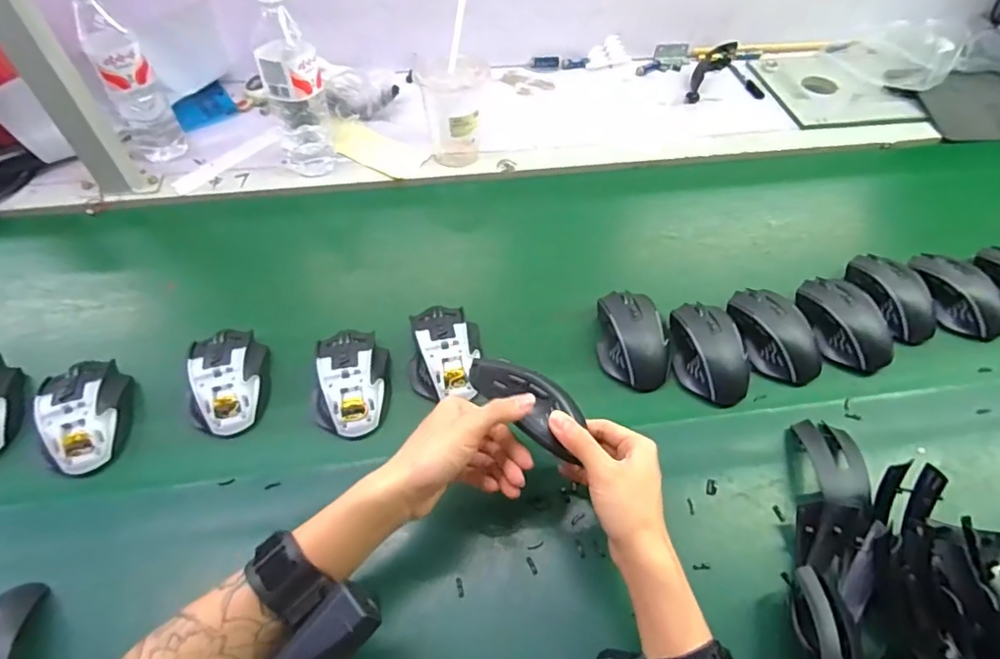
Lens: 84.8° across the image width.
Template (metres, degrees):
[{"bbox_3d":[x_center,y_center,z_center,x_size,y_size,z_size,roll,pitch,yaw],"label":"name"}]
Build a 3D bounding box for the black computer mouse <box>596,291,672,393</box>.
[{"bbox_3d":[0.140,0.009,0.578,0.078,0.043,0.106,5,53,2],"label":"black computer mouse"}]

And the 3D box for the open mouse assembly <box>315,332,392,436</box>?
[{"bbox_3d":[-0.148,0.051,0.547,0.072,0.048,0.111,-5,54,-5],"label":"open mouse assembly"}]

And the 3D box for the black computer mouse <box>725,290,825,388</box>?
[{"bbox_3d":[0.291,0.003,0.582,0.064,0.036,0.113,-12,54,-10],"label":"black computer mouse"}]

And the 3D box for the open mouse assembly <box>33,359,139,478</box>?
[{"bbox_3d":[-0.394,0.079,0.520,0.078,0.038,0.116,-15,55,-13],"label":"open mouse assembly"}]

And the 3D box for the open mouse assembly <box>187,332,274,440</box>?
[{"bbox_3d":[-0.266,0.049,0.545,0.074,0.045,0.115,-8,54,-8],"label":"open mouse assembly"}]

